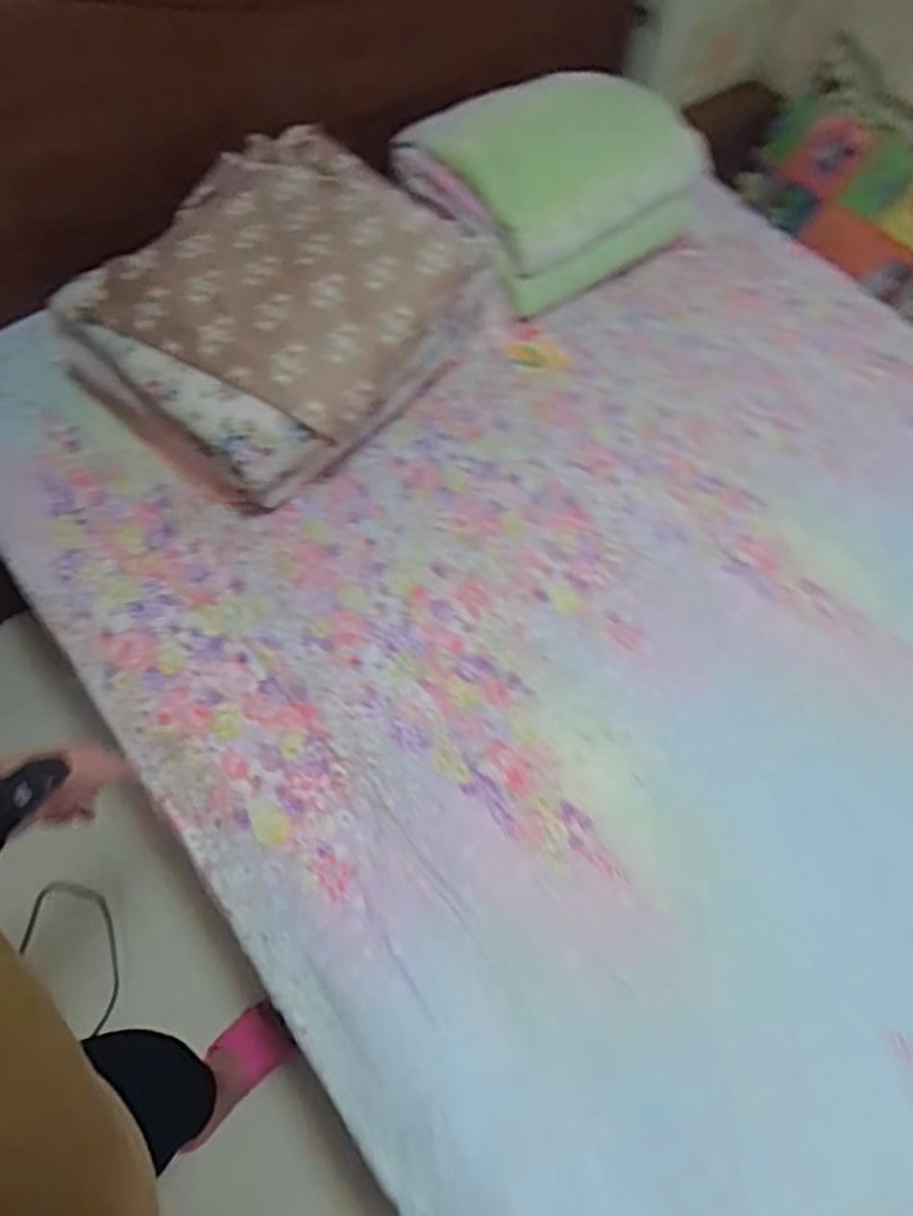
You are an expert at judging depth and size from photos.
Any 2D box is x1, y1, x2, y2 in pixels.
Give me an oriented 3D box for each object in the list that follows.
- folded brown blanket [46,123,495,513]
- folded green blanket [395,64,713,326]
[{"bbox_3d":[-0.304,-0.486,1.187,0.491,0.277,0.552,37,65,17],"label":"folded brown blanket"},{"bbox_3d":[0.202,-0.872,1.453,0.593,0.248,0.408,-27,65,-17],"label":"folded green blanket"}]

